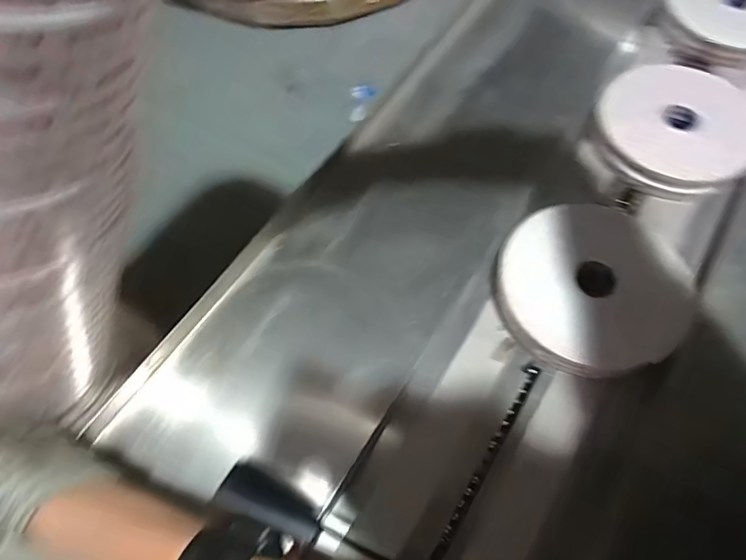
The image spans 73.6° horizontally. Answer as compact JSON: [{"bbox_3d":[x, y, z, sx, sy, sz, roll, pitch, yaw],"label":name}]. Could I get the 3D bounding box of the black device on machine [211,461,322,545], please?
[{"bbox_3d":[-0.065,0.143,0.321,0.068,0.019,0.028,21,63,13],"label":"black device on machine"}]

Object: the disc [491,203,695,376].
[{"bbox_3d":[0.221,0.005,0.502,0.178,0.030,0.171,-1,61,1],"label":"disc"}]

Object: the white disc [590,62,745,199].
[{"bbox_3d":[0.369,-0.191,0.591,0.183,0.021,0.174,-41,67,-19],"label":"white disc"}]

